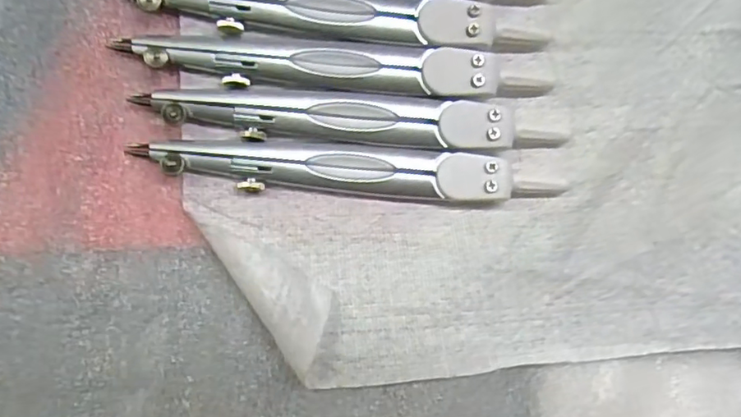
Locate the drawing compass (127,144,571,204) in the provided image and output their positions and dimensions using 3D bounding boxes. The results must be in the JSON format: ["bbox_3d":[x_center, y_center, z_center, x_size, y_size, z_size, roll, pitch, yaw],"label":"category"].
[{"bbox_3d":[-0.003,-0.010,0.174,0.126,0.007,0.015,1,93,-8],"label":"drawing compass"}]

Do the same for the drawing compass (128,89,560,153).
[{"bbox_3d":[-0.003,-0.027,0.173,0.124,0.007,0.016,2,93,-8],"label":"drawing compass"}]

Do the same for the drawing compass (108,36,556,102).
[{"bbox_3d":[-0.008,-0.042,0.172,0.127,0.007,0.015,0,93,-8],"label":"drawing compass"}]

